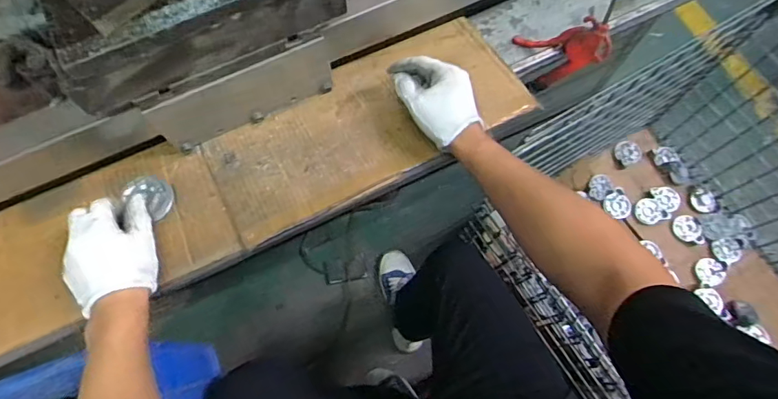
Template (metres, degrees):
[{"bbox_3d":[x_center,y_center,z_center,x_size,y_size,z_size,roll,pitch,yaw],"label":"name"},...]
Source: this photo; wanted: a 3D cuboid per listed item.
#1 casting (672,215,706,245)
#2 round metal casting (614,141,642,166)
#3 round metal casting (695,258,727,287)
[{"bbox_3d":[0.777,0.079,1.273,0.066,0.011,0.077,-10,66,15],"label":"casting"},{"bbox_3d":[0.646,-0.127,1.317,0.072,0.022,0.069,0,72,0],"label":"round metal casting"},{"bbox_3d":[0.825,0.187,1.254,0.068,0.016,0.071,0,72,0],"label":"round metal casting"}]

